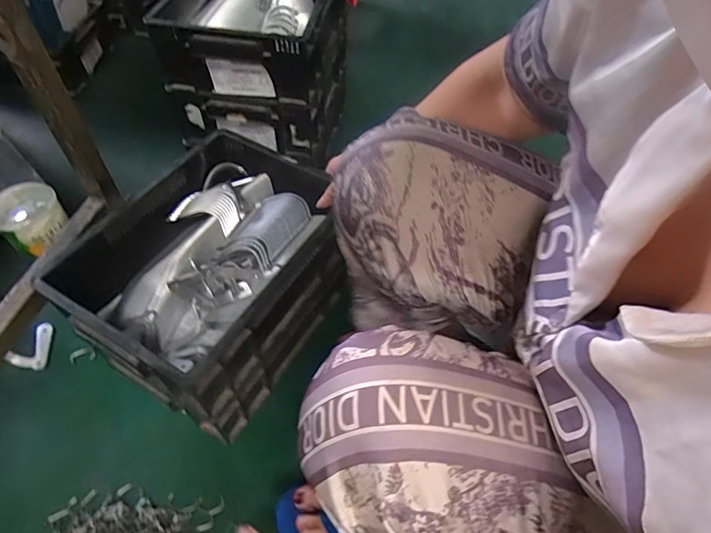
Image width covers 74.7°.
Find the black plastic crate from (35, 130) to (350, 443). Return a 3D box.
[{"bbox_3d":[-0.184,-0.007,0.627,0.242,0.129,0.338,27,57,16],"label":"black plastic crate"}]

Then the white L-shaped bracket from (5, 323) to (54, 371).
[{"bbox_3d":[-0.493,0.123,0.723,0.063,0.008,0.073,14,54,8],"label":"white L-shaped bracket"}]

